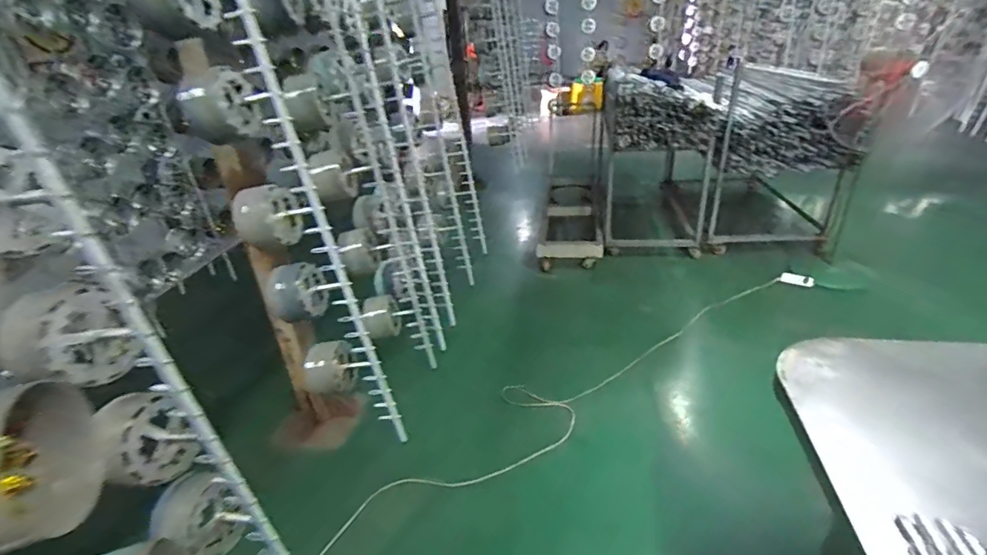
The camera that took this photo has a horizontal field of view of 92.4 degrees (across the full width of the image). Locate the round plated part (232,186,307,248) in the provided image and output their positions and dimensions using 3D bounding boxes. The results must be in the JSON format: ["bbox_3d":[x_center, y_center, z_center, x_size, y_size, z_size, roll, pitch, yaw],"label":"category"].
[{"bbox_3d":[-0.487,-0.134,1.038,0.136,0.136,0.099,-15,28,-17],"label":"round plated part"}]

